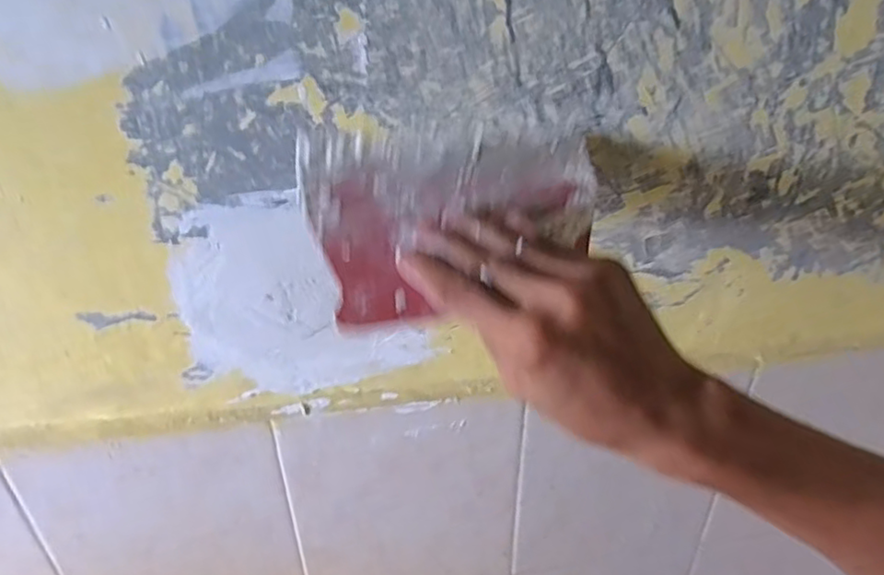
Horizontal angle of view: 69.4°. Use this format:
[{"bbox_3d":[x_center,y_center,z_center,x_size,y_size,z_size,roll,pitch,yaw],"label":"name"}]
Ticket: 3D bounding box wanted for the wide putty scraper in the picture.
[{"bbox_3d":[0.007,-0.040,0.361,0.169,0.012,0.126,-5,59,-5],"label":"wide putty scraper"}]

